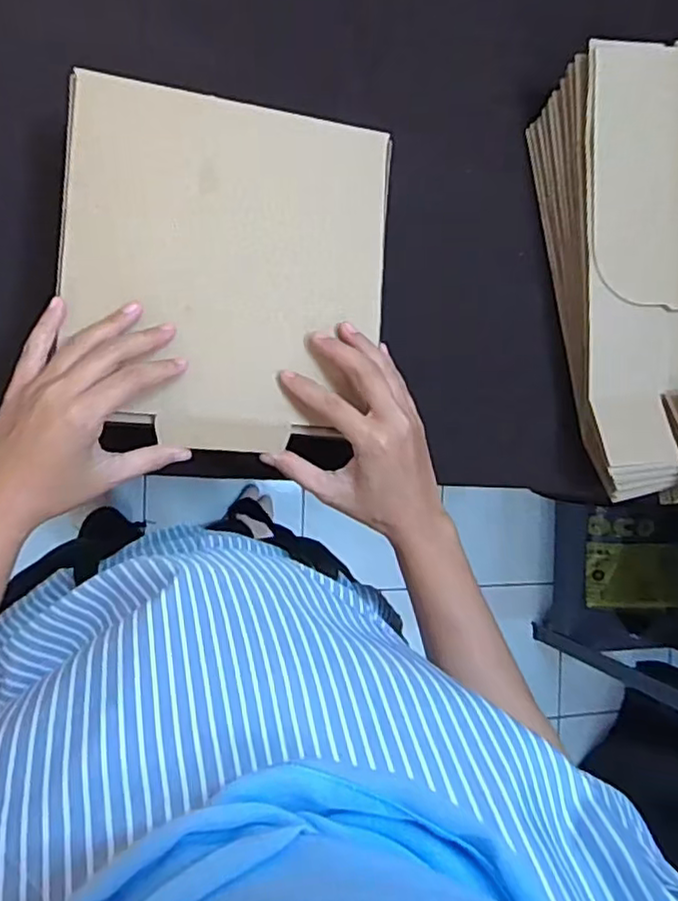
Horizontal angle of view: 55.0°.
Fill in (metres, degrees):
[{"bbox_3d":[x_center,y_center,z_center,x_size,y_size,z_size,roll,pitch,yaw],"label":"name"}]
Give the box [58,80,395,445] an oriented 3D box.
[{"bbox_3d":[-0.069,-0.114,0.418,0.199,0.026,0.219,3,91,-10],"label":"box"}]

